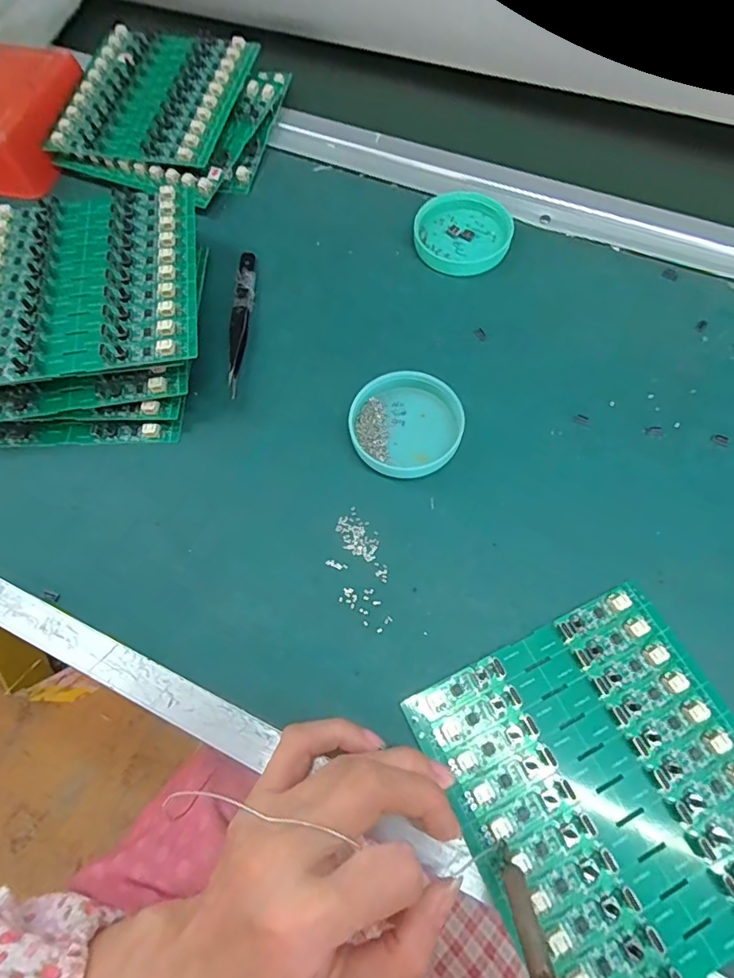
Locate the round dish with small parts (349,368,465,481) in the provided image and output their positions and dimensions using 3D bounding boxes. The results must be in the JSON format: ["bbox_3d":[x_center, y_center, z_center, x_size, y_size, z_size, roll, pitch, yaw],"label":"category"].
[{"bbox_3d":[0.025,-0.041,0.309,0.062,0.013,0.070,28,71,14],"label":"round dish with small parts"}]

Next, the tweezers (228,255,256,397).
[{"bbox_3d":[-0.084,-0.115,0.349,0.012,0.009,0.119,0,67,3],"label":"tweezers"}]

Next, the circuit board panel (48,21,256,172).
[{"bbox_3d":[-0.168,-0.314,0.418,0.133,0.017,0.143,14,72,9],"label":"circuit board panel"}]

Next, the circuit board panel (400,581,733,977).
[{"bbox_3d":[0.109,0.130,0.231,0.134,0.006,0.140,-24,66,-9],"label":"circuit board panel"}]

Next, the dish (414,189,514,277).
[{"bbox_3d":[0.067,-0.183,0.368,0.065,0.012,0.067,-1,67,3],"label":"dish"}]

